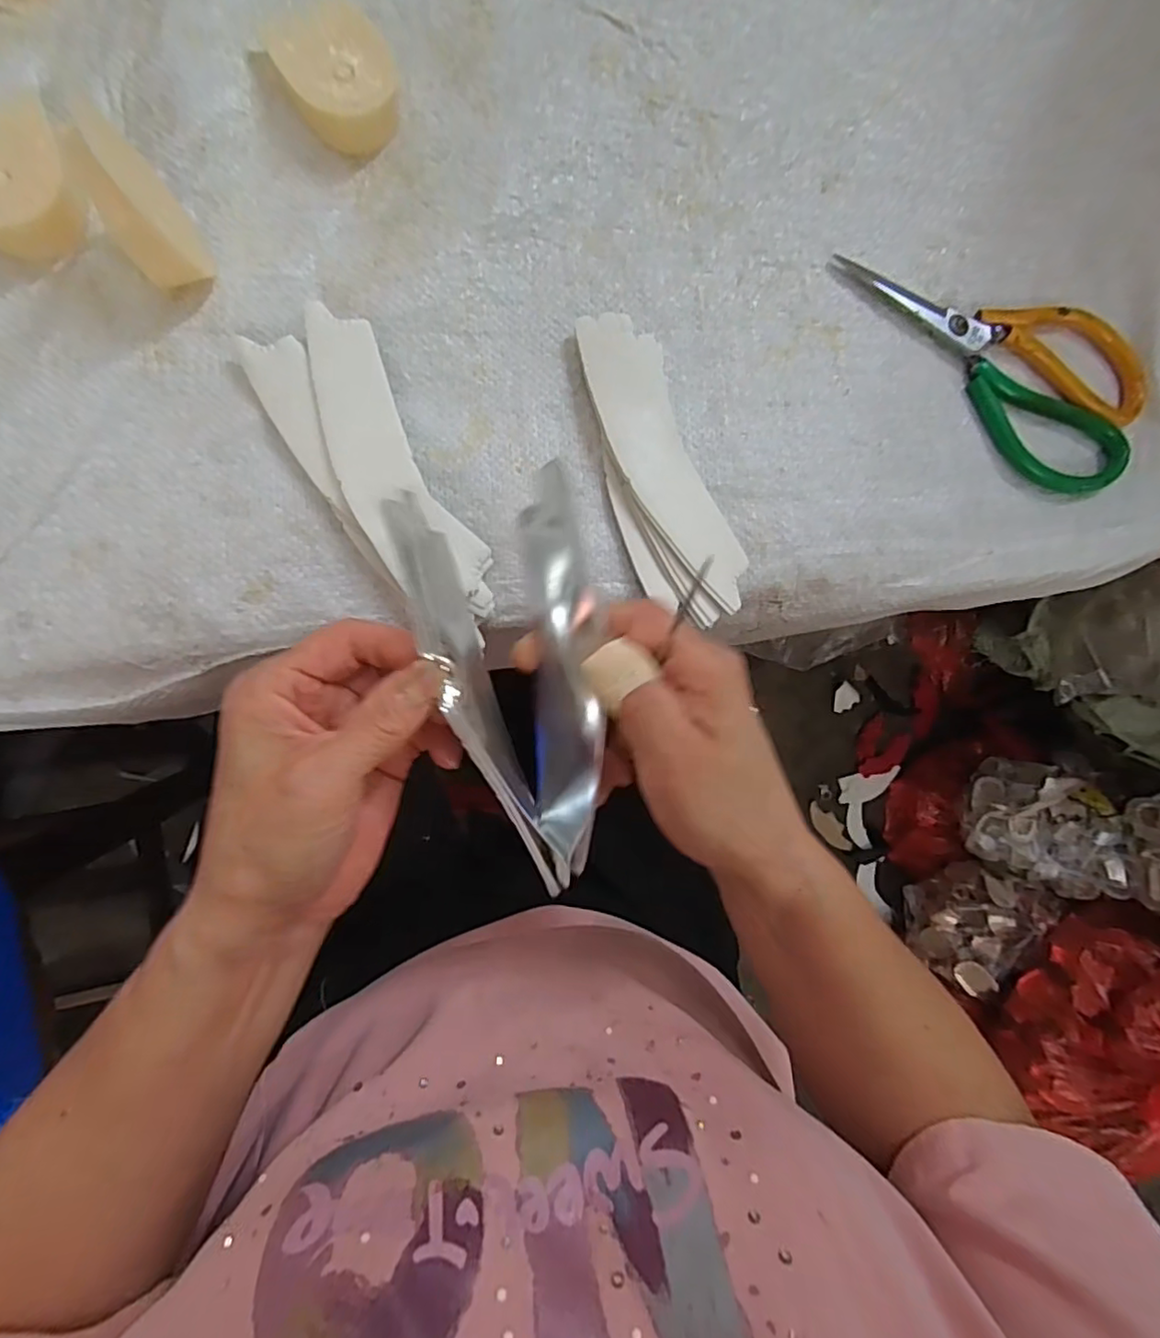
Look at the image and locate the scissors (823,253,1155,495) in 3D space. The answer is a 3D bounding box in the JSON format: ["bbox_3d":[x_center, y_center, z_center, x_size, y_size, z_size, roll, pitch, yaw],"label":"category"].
[{"bbox_3d":[0.232,-0.178,0.336,0.184,0.015,0.088,37,83,-6],"label":"scissors"}]

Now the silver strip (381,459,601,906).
[{"bbox_3d":[-0.019,0.009,0.232,0.062,0.040,0.154,-16,105,-9],"label":"silver strip"}]

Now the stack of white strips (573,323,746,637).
[{"bbox_3d":[0.037,-0.098,0.306,0.051,0.016,0.156,-22,91,-9],"label":"stack of white strips"}]

